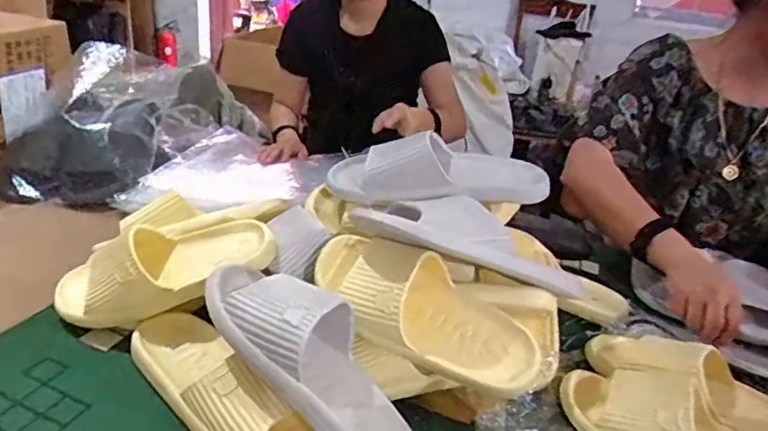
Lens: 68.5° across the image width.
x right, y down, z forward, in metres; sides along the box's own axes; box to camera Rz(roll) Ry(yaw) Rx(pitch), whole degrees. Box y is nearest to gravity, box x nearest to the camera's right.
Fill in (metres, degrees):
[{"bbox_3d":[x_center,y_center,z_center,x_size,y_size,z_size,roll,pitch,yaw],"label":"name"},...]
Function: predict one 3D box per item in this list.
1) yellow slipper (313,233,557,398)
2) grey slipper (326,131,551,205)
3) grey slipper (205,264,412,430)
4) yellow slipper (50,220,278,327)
[{"bbox_3d":[0.049,0.097,0.601,0.271,0.082,0.106,30,30,10],"label":"yellow slipper"},{"bbox_3d":[0.073,-0.055,0.712,0.263,0.068,0.105,-1,26,-16],"label":"grey slipper"},{"bbox_3d":[-0.060,0.135,0.543,0.272,0.062,0.114,46,38,14],"label":"grey slipper"},{"bbox_3d":[-0.254,0.056,0.647,0.254,0.087,0.099,-17,30,-9],"label":"yellow slipper"}]

